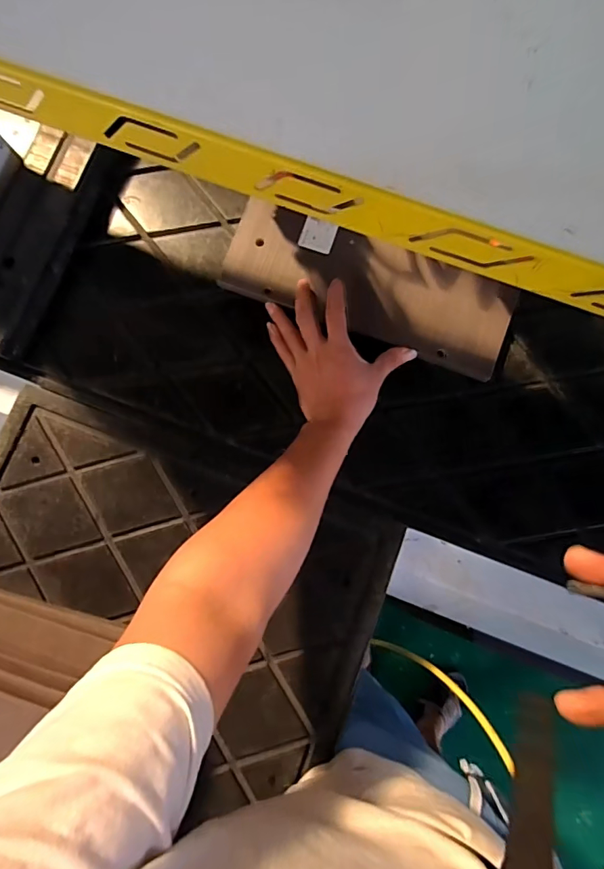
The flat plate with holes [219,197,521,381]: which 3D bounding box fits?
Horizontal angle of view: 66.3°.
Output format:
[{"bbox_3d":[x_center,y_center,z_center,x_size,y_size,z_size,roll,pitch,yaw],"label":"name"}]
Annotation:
[{"bbox_3d":[0.080,-0.179,0.564,0.343,0.028,0.114,22,83,4],"label":"flat plate with holes"}]

